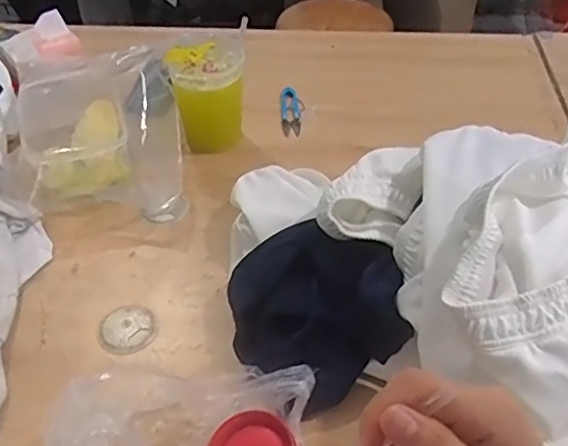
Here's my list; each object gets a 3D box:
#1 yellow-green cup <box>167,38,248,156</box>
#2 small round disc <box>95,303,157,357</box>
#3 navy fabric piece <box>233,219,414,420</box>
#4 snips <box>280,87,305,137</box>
[{"bbox_3d":[-0.109,-0.187,0.918,0.101,0.148,0.083,-9,45,-7],"label":"yellow-green cup"},{"bbox_3d":[-0.181,0.122,0.724,0.067,0.008,0.065,-1,45,1],"label":"small round disc"},{"bbox_3d":[0.030,0.087,0.675,0.164,0.098,0.181,-20,48,-18],"label":"navy fabric piece"},{"bbox_3d":[0.014,-0.181,1.013,0.037,0.010,0.120,-2,45,0],"label":"snips"}]

